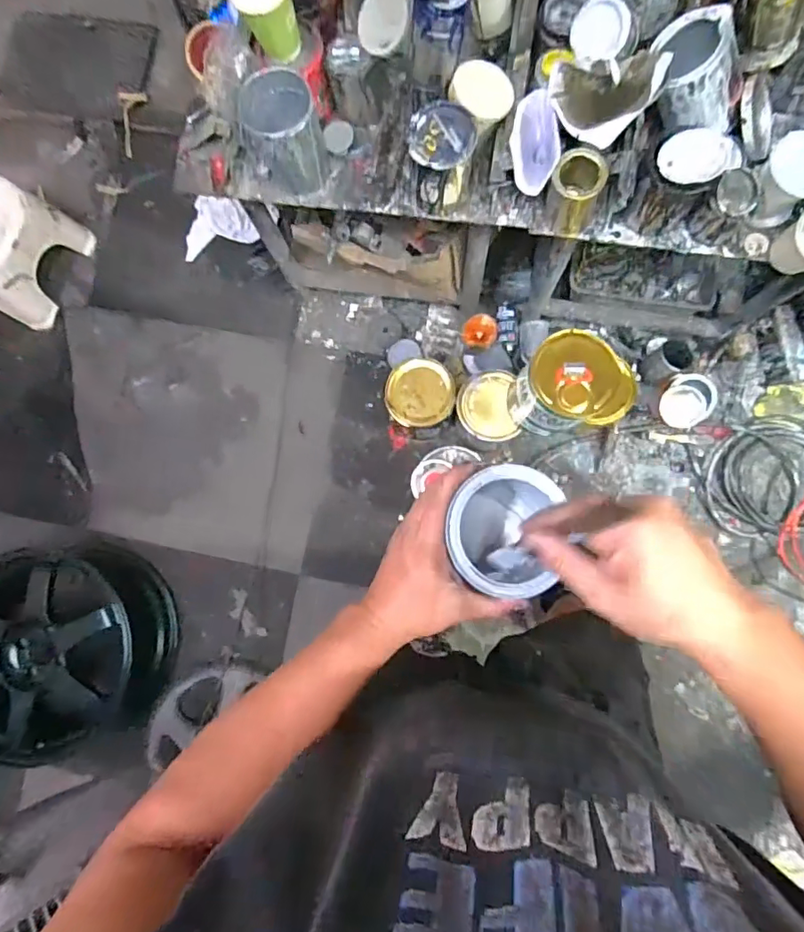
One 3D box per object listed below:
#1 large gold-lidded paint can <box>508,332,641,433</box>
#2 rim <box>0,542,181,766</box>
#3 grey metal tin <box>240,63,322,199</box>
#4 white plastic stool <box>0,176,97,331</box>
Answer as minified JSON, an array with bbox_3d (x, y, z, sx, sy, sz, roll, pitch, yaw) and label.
[{"bbox_3d":[0.322,-0.147,1.039,0.169,0.192,0.176,-25,82,0],"label":"large gold-lidded paint can"},{"bbox_3d":[-0.812,0.441,1.222,0.464,0.221,0.477,0,83,4],"label":"rim"},{"bbox_3d":[-0.185,-0.498,0.809,0.119,0.142,0.115,0,83,4],"label":"grey metal tin"},{"bbox_3d":[-1.049,-0.570,1.396,0.242,0.235,0.312,11,84,5],"label":"white plastic stool"}]

